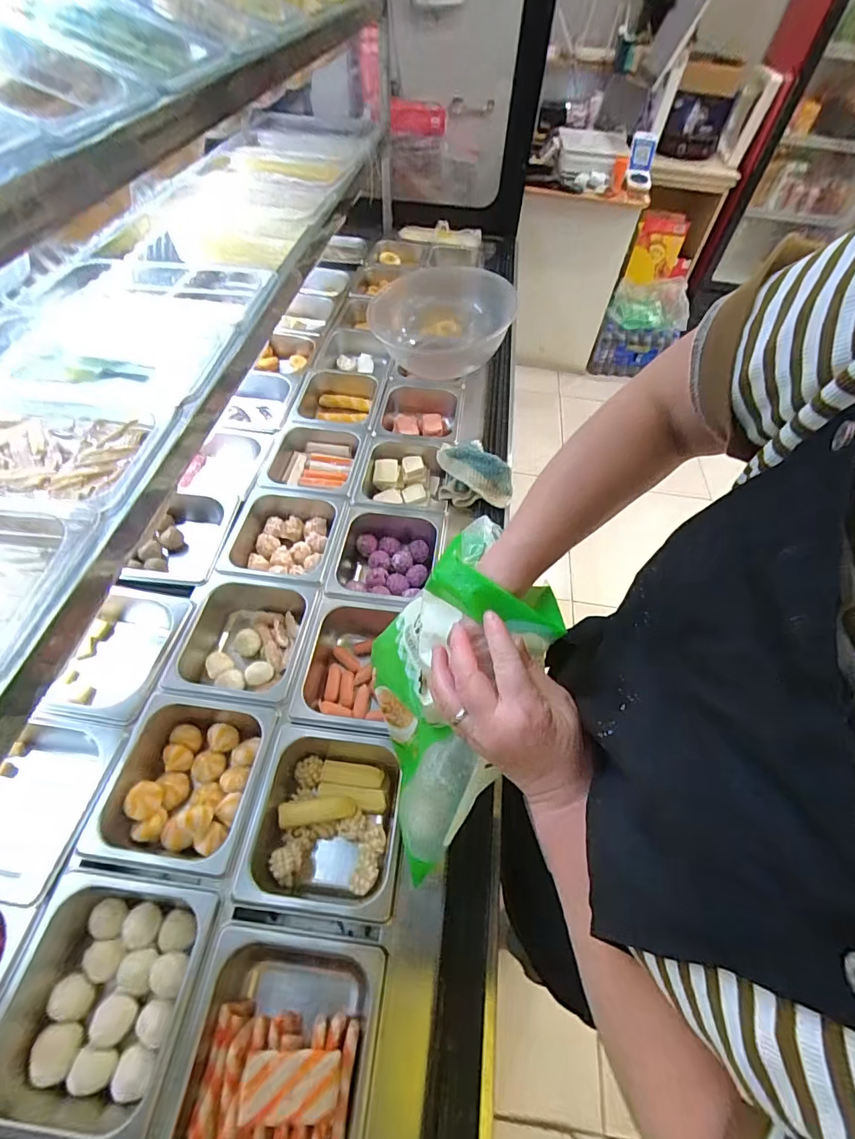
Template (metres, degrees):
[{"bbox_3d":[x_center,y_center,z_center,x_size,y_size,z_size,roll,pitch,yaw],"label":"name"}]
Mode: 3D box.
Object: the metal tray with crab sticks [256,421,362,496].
[{"bbox_3d":[-0.204,-0.182,0.860,0.166,0.072,0.179,8,54,1],"label":"metal tray with crab sticks"}]

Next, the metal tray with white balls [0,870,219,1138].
[{"bbox_3d":[-0.296,0.385,0.436,0.161,0.062,0.169,8,54,1],"label":"metal tray with white balls"}]

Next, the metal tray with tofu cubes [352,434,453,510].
[{"bbox_3d":[-0.042,-0.150,0.849,0.152,0.076,0.181,6,54,-1],"label":"metal tray with tofu cubes"}]

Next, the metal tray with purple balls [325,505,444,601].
[{"bbox_3d":[-0.066,-0.008,0.746,0.154,0.083,0.174,10,54,3],"label":"metal tray with purple balls"}]

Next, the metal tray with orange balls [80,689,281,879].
[{"bbox_3d":[-0.267,0.238,0.542,0.161,0.063,0.169,8,54,1],"label":"metal tray with orange balls"}]

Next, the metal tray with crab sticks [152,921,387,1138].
[{"bbox_3d":[-0.128,0.431,0.428,0.160,0.082,0.172,8,54,1],"label":"metal tray with crab sticks"}]

